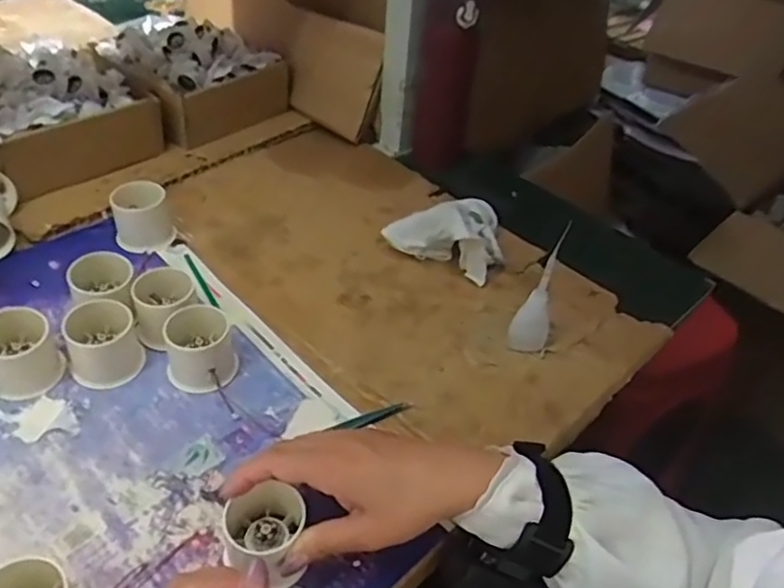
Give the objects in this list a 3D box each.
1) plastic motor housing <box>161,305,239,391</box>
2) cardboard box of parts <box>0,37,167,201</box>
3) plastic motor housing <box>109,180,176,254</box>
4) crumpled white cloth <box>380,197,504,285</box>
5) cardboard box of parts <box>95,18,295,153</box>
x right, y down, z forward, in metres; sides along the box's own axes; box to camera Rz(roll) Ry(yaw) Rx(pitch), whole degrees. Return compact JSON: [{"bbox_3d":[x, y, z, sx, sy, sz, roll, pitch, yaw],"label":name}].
[{"bbox_3d":[-0.158,0.044,0.523,0.057,0.047,0.065,-9,45,-17],"label":"plastic motor housing"},{"bbox_3d":[-0.396,-0.217,0.722,0.218,0.078,0.193,35,49,27],"label":"cardboard box of parts"},{"bbox_3d":[-0.246,-0.077,0.626,0.055,0.050,0.046,-9,45,-17],"label":"plastic motor housing"},{"bbox_3d":[0.066,-0.071,0.668,0.114,0.065,0.097,26,46,19],"label":"crumpled white cloth"},{"bbox_3d":[-0.256,-0.293,0.830,0.203,0.090,0.188,35,49,26],"label":"cardboard box of parts"}]

